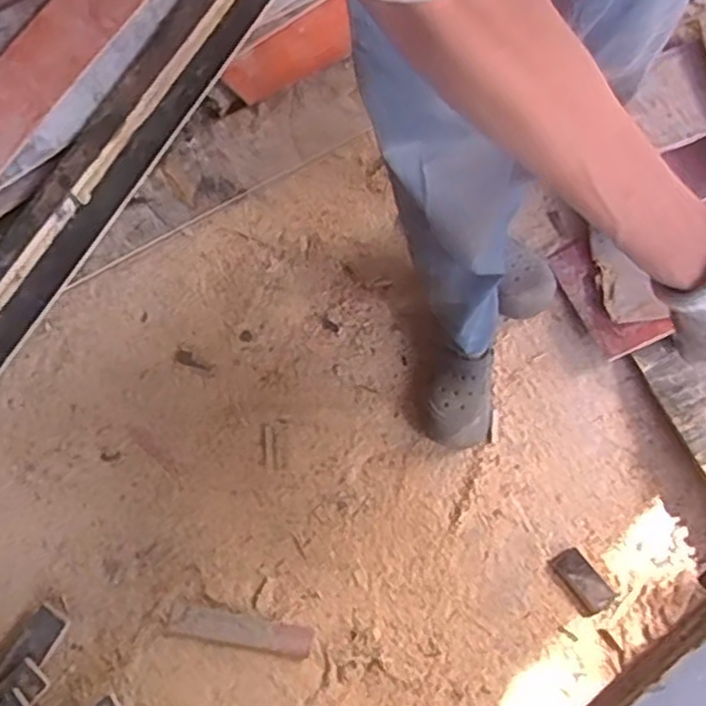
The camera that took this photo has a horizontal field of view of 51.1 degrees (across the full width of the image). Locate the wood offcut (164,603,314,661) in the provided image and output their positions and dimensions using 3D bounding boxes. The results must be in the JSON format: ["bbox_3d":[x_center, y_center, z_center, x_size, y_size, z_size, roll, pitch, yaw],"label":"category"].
[{"bbox_3d":[-0.199,0.485,1.285,0.250,0.016,0.057,8,75,10],"label":"wood offcut"}]

